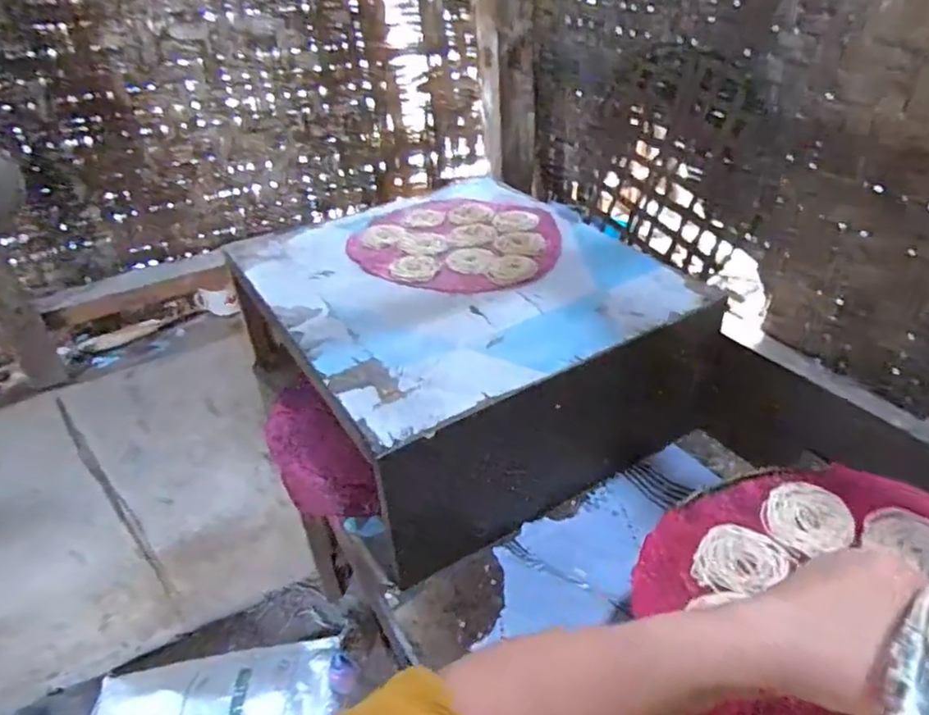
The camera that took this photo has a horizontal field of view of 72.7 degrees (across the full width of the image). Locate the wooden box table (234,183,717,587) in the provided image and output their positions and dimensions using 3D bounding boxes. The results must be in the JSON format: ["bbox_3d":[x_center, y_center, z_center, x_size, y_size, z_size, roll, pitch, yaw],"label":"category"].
[{"bbox_3d":[-0.002,-0.028,1.000,0.534,0.241,0.650,-23,40,-24],"label":"wooden box table"}]

